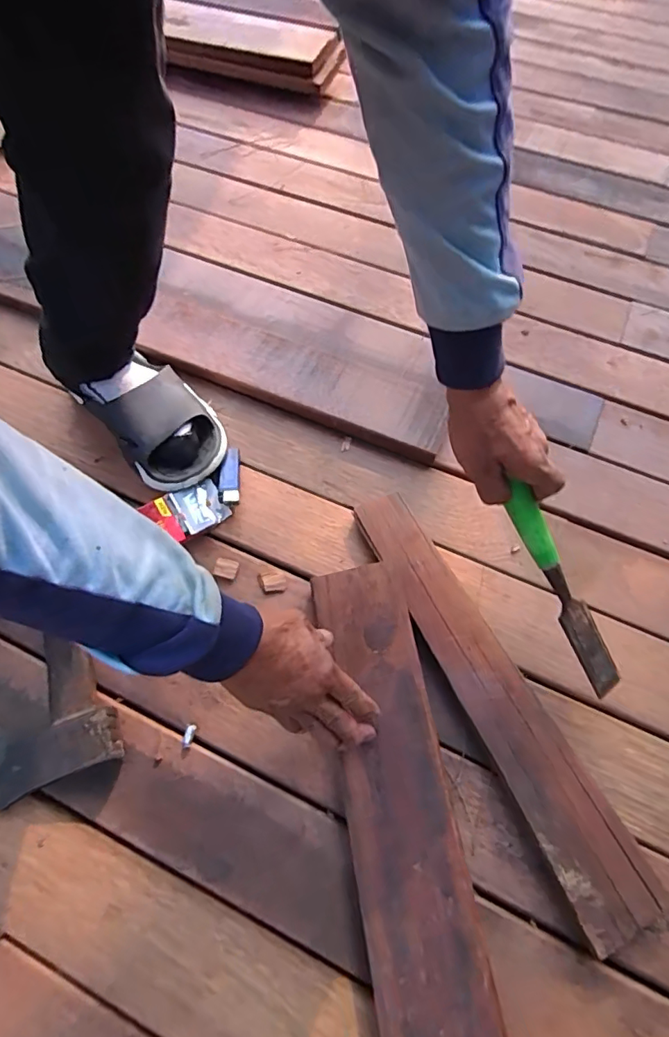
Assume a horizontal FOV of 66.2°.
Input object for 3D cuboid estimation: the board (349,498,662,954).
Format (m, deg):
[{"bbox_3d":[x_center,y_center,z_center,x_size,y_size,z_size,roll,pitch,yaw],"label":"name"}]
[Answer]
[{"bbox_3d":[0.138,0.153,0.483,0.062,0.023,0.412,-24,67,-11],"label":"board"}]

